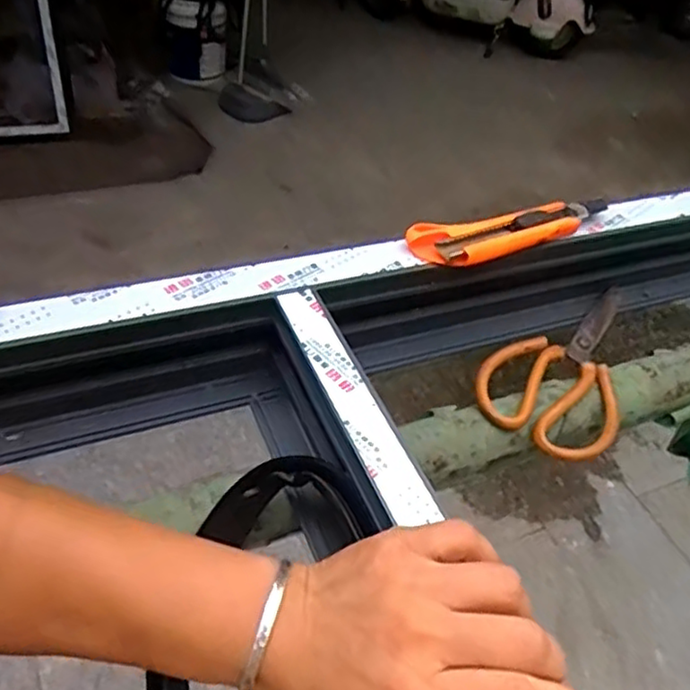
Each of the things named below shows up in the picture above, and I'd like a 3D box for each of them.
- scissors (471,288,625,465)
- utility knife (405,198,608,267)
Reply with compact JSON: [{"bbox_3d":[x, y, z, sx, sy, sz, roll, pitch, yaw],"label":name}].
[{"bbox_3d":[0.178,0.010,0.533,0.098,0.019,0.196,29,48,19],"label":"scissors"},{"bbox_3d":[0.128,-0.085,0.510,0.174,0.021,0.034,-14,49,-22],"label":"utility knife"}]

